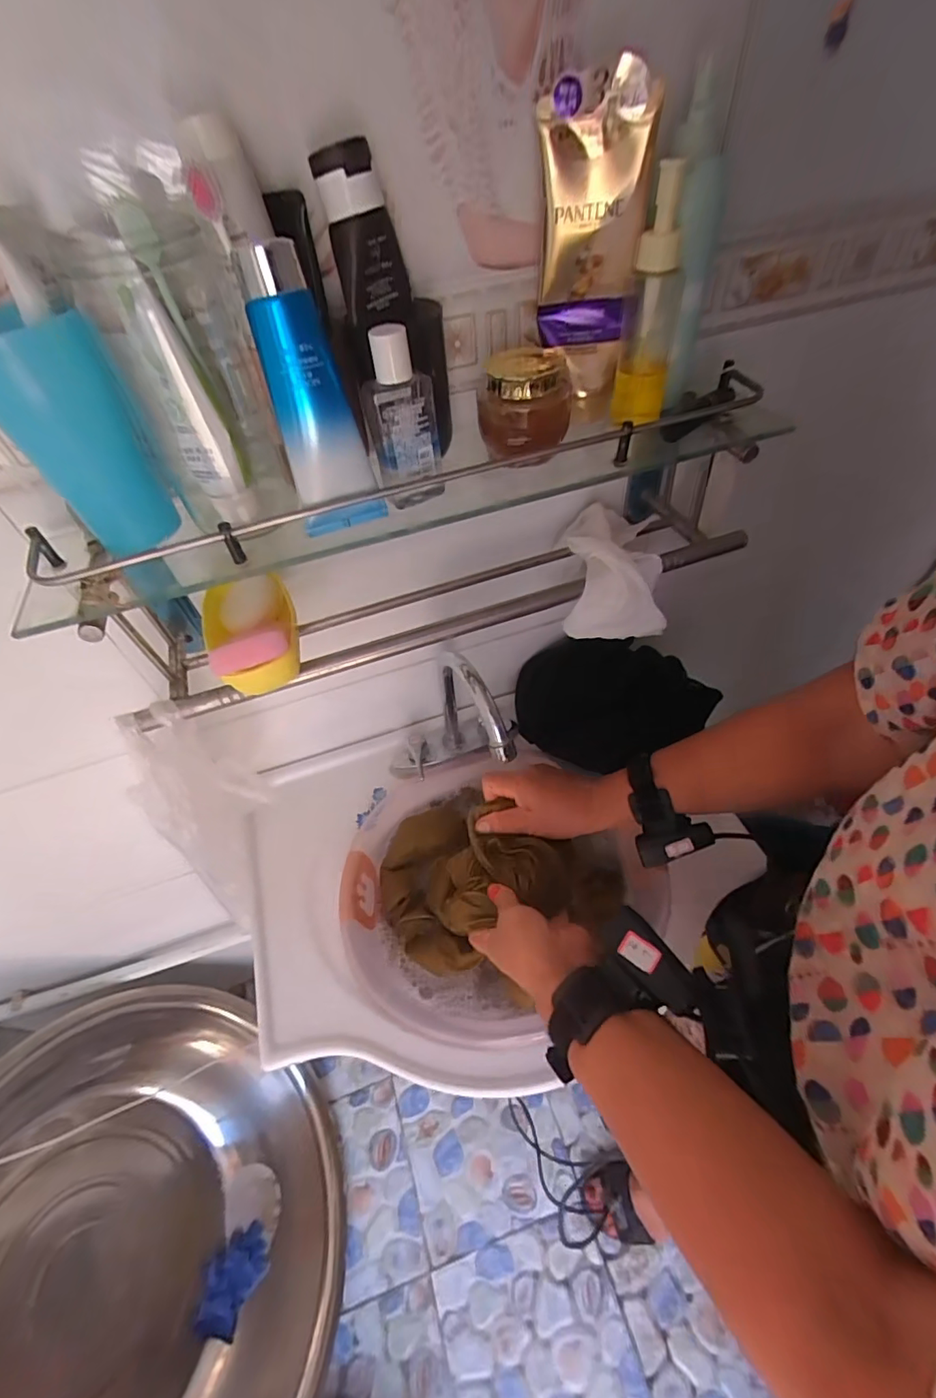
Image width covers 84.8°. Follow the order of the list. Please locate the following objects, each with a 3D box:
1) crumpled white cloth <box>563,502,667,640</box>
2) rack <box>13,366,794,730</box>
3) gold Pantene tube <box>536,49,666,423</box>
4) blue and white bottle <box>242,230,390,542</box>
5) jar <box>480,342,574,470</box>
[{"bbox_3d":[0.149,-0.136,0.533,0.092,0.079,0.140,0,51,4],"label":"crumpled white cloth"},{"bbox_3d":[-0.033,-0.148,0.449,0.574,0.158,0.126,-17,51,-9],"label":"rack"},{"bbox_3d":[0.086,-0.308,0.372,0.070,0.187,0.051,7,52,10],"label":"gold Pantene tube"},{"bbox_3d":[-0.099,-0.189,0.330,0.054,0.150,0.040,-17,51,-9],"label":"blue and white bottle"},{"bbox_3d":[0.043,-0.226,0.396,0.071,0.064,0.059,3,51,7],"label":"jar"}]

